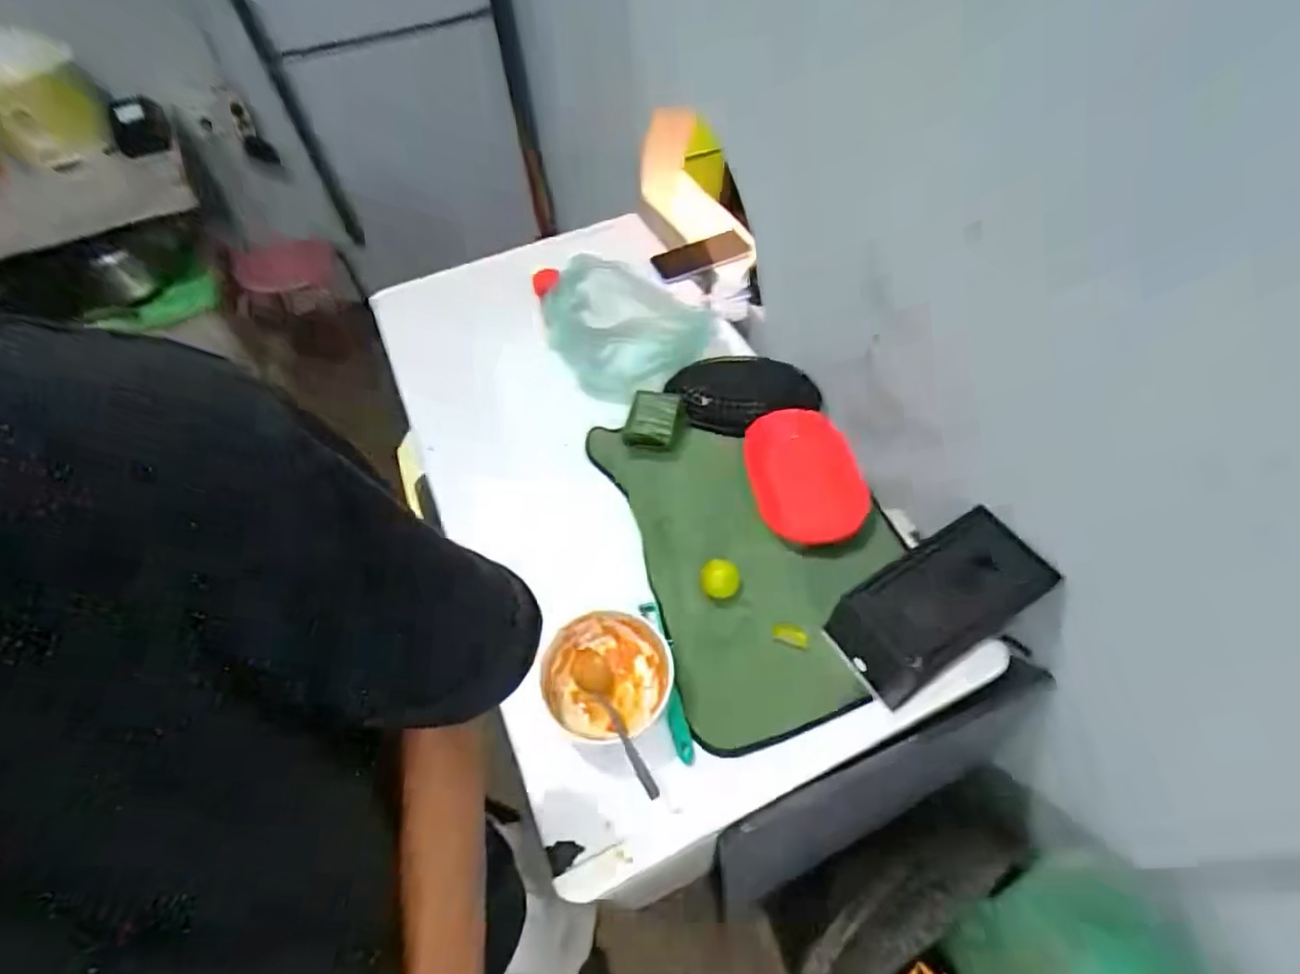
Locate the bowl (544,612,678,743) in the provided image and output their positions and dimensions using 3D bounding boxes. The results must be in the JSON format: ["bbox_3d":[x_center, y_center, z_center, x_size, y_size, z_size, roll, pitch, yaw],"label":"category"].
[{"bbox_3d":[-0.040,0.194,0.613,0.122,0.055,0.120,-2,55,3],"label":"bowl"}]

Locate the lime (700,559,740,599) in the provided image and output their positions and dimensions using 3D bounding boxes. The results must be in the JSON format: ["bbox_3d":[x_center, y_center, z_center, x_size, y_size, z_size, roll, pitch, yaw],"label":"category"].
[{"bbox_3d":[0.079,0.103,0.679,0.042,0.041,0.047,6,55,8],"label":"lime"}]

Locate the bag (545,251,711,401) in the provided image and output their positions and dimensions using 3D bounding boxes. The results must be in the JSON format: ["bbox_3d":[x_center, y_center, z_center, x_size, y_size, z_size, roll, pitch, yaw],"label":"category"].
[{"bbox_3d":[-0.028,-0.231,0.838,0.191,0.142,0.147,-40,62,-22],"label":"bag"}]

